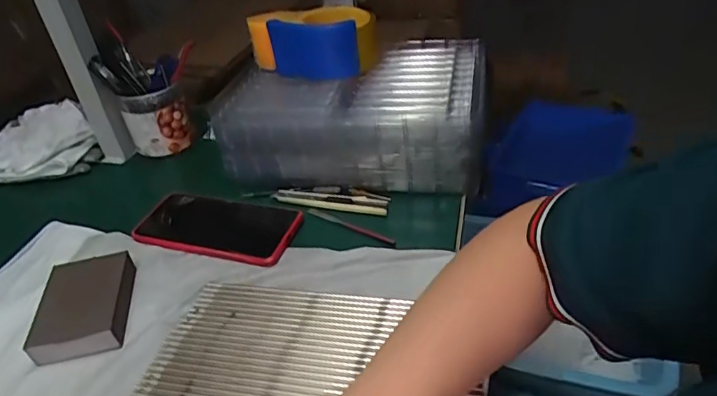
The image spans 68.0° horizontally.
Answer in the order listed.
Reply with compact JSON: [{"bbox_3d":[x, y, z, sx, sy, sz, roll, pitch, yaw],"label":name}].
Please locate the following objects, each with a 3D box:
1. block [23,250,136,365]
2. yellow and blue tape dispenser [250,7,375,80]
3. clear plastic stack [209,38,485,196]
[{"bbox_3d":[-0.241,0.092,0.468,0.071,0.024,0.101,-12,37,-8],"label":"block"},{"bbox_3d":[-0.050,-0.183,0.613,0.136,0.066,0.072,11,40,21],"label":"yellow and blue tape dispenser"},{"bbox_3d":[-0.004,-0.095,0.620,0.279,0.106,0.170,2,37,10],"label":"clear plastic stack"}]

